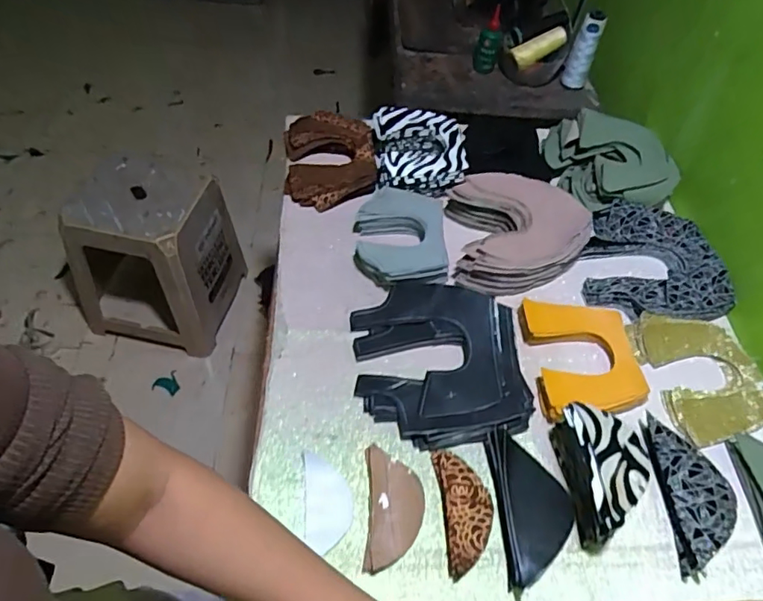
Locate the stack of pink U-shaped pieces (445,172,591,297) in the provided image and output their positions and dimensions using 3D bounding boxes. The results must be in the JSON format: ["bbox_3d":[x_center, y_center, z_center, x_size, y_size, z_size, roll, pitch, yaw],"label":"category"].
[{"bbox_3d":[0.181,-0.102,0.761,0.193,0.056,0.178,-11,55,-13],"label":"stack of pink U-shaped pieces"}]

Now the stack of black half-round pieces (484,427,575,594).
[{"bbox_3d":[0.151,0.196,0.538,0.075,0.033,0.146,-1,53,-7],"label":"stack of black half-round pieces"}]

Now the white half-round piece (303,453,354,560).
[{"bbox_3d":[-0.053,0.199,0.543,0.046,0.010,0.097,-2,53,-7],"label":"white half-round piece"}]

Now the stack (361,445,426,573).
[{"bbox_3d":[0.013,0.205,0.541,0.057,0.014,0.116,3,53,-3],"label":"stack"}]

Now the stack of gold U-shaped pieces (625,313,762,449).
[{"bbox_3d":[0.393,0.086,0.665,0.141,0.028,0.163,-10,55,-13],"label":"stack of gold U-shaped pieces"}]

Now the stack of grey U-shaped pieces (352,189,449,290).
[{"bbox_3d":[0.026,-0.088,0.751,0.122,0.041,0.164,1,53,-5],"label":"stack of grey U-shaped pieces"}]

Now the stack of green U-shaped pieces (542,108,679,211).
[{"bbox_3d":[0.364,-0.215,0.844,0.176,0.063,0.169,-3,54,-8],"label":"stack of green U-shaped pieces"}]

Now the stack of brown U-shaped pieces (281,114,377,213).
[{"bbox_3d":[-0.079,-0.218,0.847,0.137,0.044,0.180,-2,53,-7],"label":"stack of brown U-shaped pieces"}]

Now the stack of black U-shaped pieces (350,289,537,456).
[{"bbox_3d":[0.066,0.068,0.637,0.188,0.025,0.201,0,53,-6],"label":"stack of black U-shaped pieces"}]

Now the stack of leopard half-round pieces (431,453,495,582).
[{"bbox_3d":[0.084,0.206,0.545,0.049,0.016,0.121,-1,53,-7],"label":"stack of leopard half-round pieces"}]

